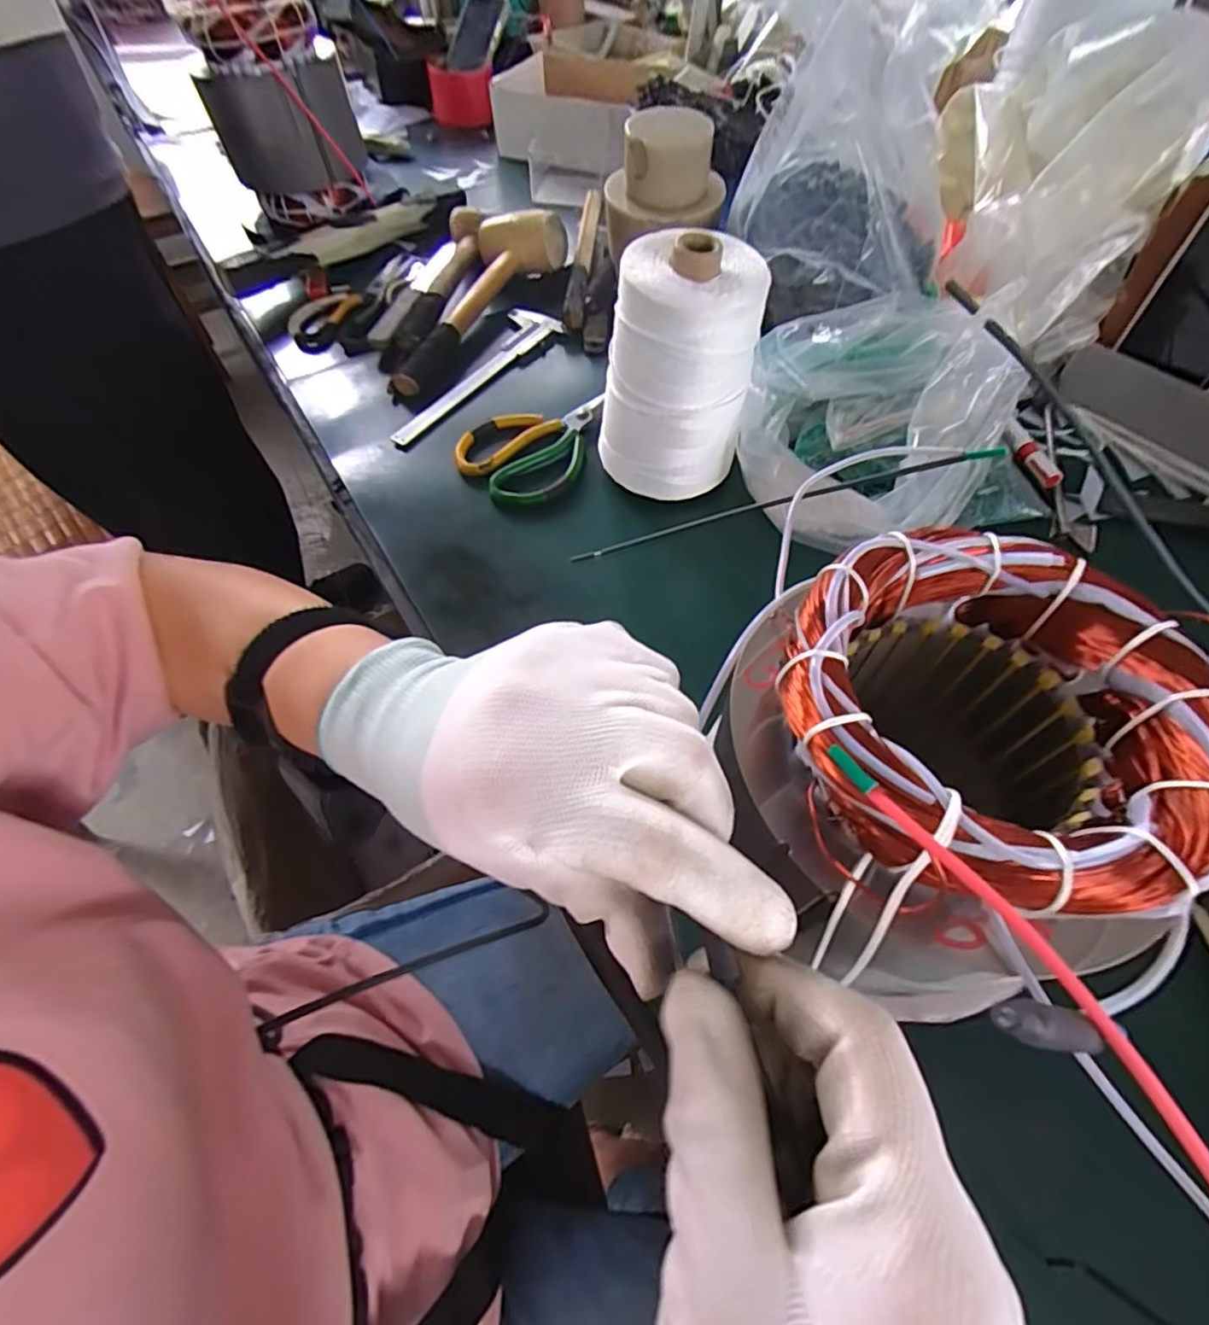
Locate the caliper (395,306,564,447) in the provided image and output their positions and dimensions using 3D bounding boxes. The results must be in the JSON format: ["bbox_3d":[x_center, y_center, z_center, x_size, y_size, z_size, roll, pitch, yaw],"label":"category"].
[{"bbox_3d":[-0.136,-0.294,0.590,0.062,0.008,0.230,33,67,20],"label":"caliper"}]

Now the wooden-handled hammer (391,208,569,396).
[{"bbox_3d":[-0.136,-0.379,0.615,0.087,0.047,0.281,18,63,13],"label":"wooden-handled hammer"}]

